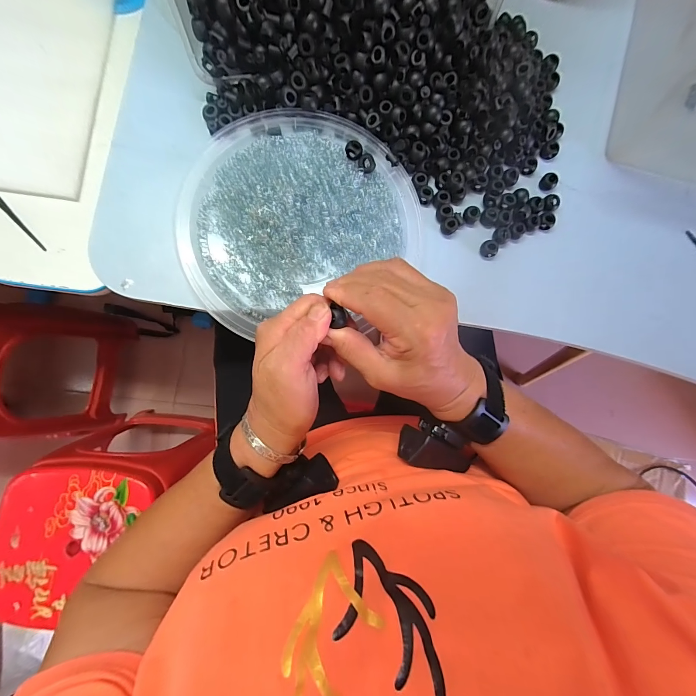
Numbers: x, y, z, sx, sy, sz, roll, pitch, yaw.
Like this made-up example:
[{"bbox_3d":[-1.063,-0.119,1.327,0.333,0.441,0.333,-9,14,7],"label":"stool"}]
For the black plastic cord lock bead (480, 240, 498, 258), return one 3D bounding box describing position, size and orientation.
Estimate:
[{"bbox_3d":[0.150,-0.105,0.345,0.015,0.012,0.018,-37,88,-5],"label":"black plastic cord lock bead"}]

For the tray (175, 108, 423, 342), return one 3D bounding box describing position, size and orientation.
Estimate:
[{"bbox_3d":[-0.043,-0.130,0.319,0.226,0.023,0.215,0,85,-3],"label":"tray"}]

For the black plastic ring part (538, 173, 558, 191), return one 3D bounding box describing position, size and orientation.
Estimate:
[{"bbox_3d":[0.219,-0.181,0.355,0.012,0.016,0.016,-42,89,-6],"label":"black plastic ring part"}]

